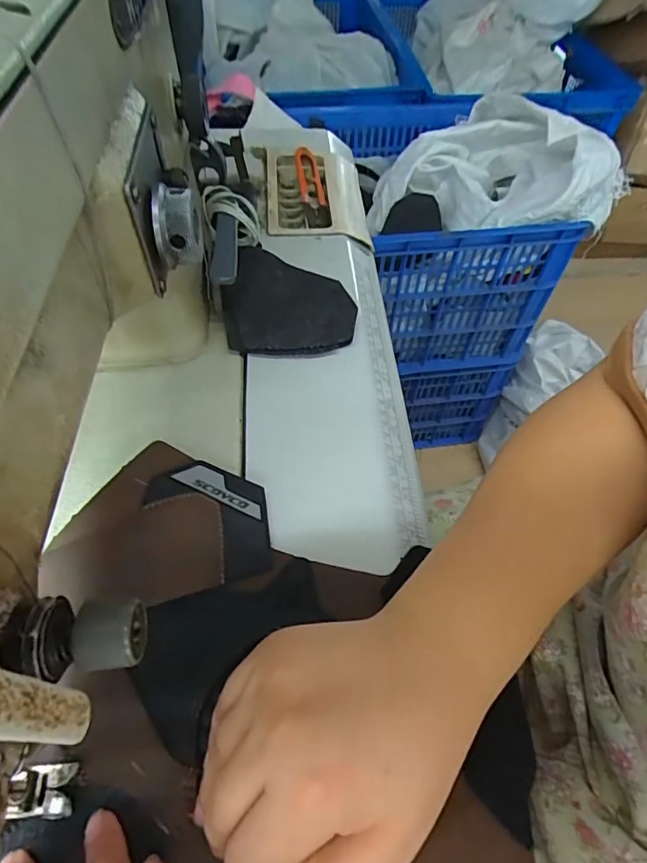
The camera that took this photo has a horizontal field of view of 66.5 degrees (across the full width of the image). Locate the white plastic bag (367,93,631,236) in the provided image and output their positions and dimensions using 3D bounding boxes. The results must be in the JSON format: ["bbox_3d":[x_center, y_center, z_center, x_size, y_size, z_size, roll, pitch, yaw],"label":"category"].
[{"bbox_3d":[0.267,-0.411,0.800,0.292,0.148,0.314,-26,62,-19],"label":"white plastic bag"}]

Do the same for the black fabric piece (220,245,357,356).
[{"bbox_3d":[-0.029,-0.109,0.411,0.102,0.023,0.110,0,54,-6],"label":"black fabric piece"}]

